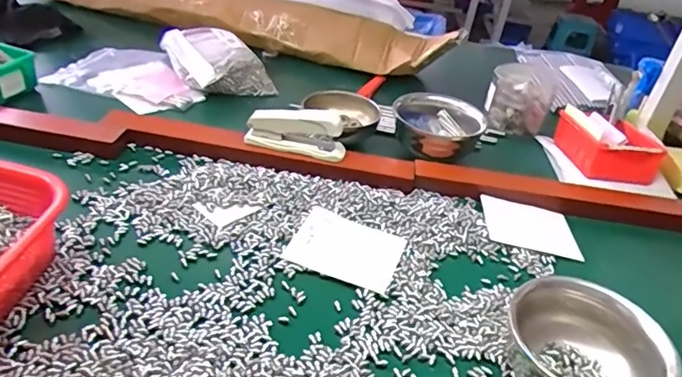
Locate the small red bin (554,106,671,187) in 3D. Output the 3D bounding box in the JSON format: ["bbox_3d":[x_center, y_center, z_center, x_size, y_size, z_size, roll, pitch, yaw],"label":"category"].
[{"bbox_3d":[0.379,-0.063,0.747,0.107,0.051,0.137,7,34,-3],"label":"small red bin"}]

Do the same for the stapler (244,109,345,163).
[{"bbox_3d":[-0.056,-0.067,0.662,0.123,0.063,0.028,9,34,1],"label":"stapler"}]

